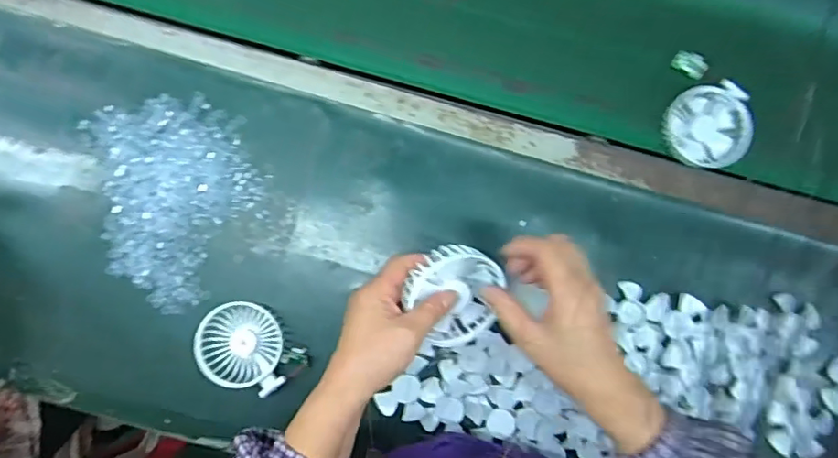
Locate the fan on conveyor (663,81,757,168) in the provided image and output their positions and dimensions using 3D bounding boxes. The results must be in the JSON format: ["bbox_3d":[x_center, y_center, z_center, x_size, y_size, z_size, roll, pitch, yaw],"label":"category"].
[{"bbox_3d":[0.328,-0.120,0.631,0.092,0.026,0.098,11,86,-1],"label":"fan on conveyor"}]

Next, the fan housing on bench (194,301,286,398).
[{"bbox_3d":[-0.190,0.127,0.603,0.097,0.022,0.087,15,85,-1],"label":"fan housing on bench"}]

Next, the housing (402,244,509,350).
[{"bbox_3d":[0.028,0.059,0.480,0.088,0.026,0.088,-11,117,-23],"label":"housing"}]

